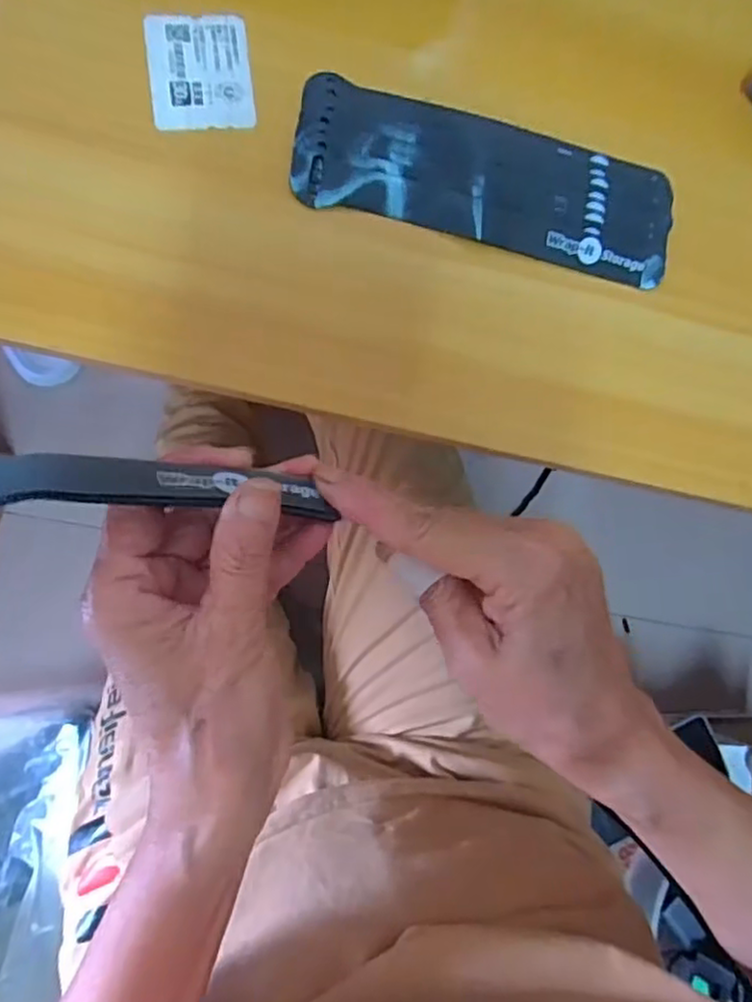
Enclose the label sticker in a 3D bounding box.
[{"bbox_3d":[-0.087,-0.213,0.326,0.049,0.004,0.057,-6,88,-9],"label":"label sticker"}]

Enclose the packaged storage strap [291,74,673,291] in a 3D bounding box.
[{"bbox_3d":[0.058,-0.165,0.342,0.197,0.016,0.067,12,85,-7],"label":"packaged storage strap"}]

